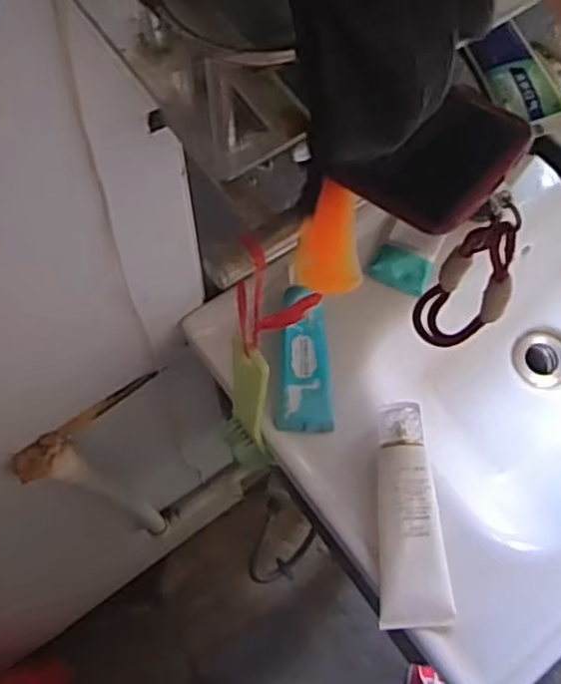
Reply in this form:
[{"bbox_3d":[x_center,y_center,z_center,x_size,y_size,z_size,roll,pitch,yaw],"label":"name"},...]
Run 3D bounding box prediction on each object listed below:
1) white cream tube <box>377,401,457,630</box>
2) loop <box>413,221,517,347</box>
[{"bbox_3d":[0.101,0.134,0.584,0.054,0.031,0.169,-3,66,-3],"label":"white cream tube"},{"bbox_3d":[0.108,-0.031,0.422,0.045,0.123,0.023,41,71,16],"label":"loop"}]

